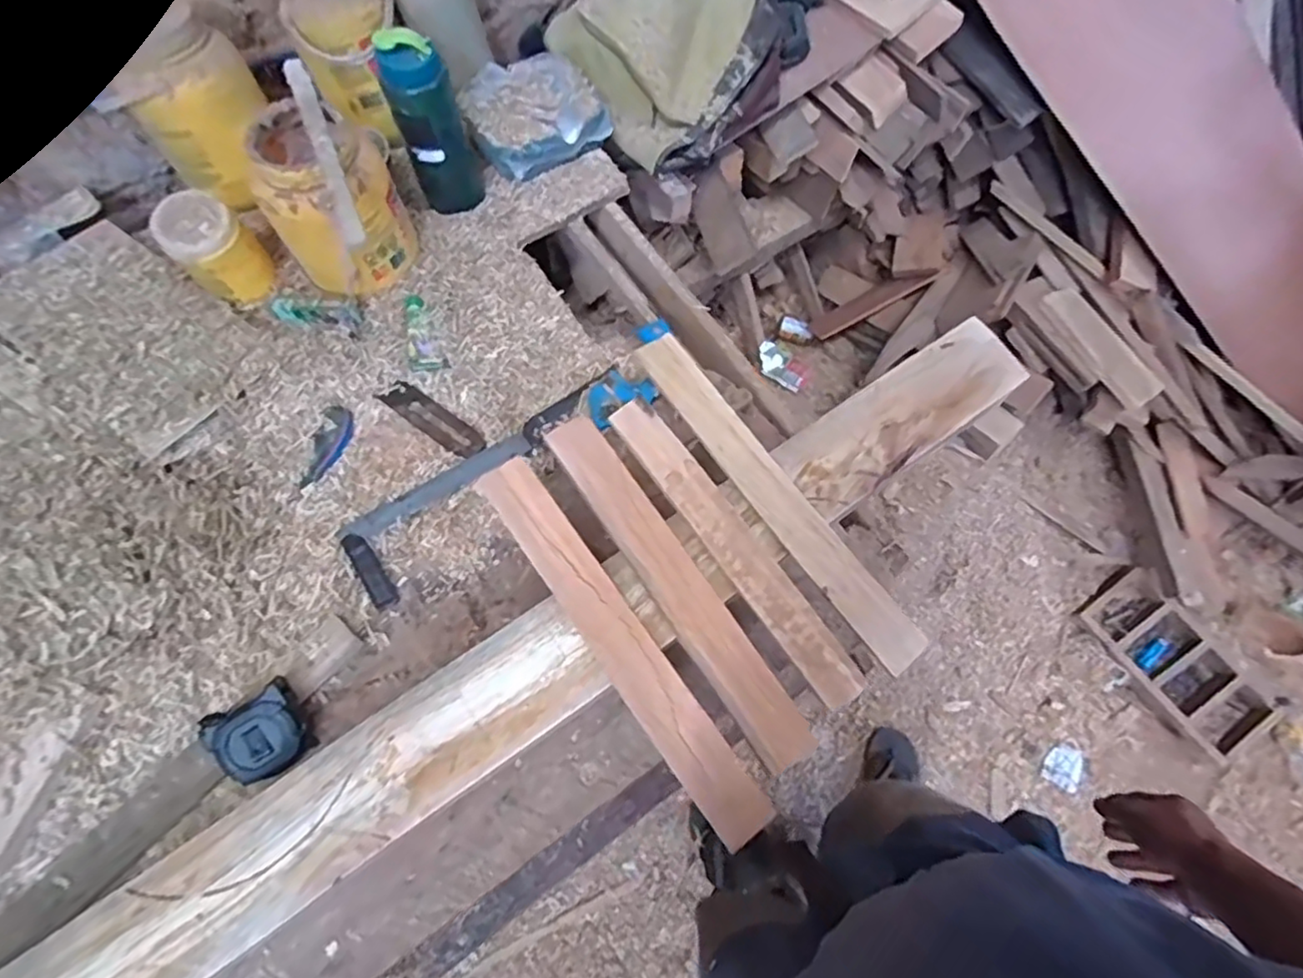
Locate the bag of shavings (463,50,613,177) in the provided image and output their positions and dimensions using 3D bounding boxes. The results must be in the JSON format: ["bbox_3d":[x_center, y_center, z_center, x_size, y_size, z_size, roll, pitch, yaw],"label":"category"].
[{"bbox_3d":[-0.181,-0.577,0.995,0.203,0.082,0.180,-36,68,-13],"label":"bag of shavings"}]

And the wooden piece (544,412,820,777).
[{"bbox_3d":[0.021,0.090,0.644,0.056,0.020,0.401,-32,73,-12],"label":"wooden piece"}]

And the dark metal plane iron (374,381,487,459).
[{"bbox_3d":[-0.287,-0.092,0.846,0.174,0.011,0.044,32,67,22],"label":"dark metal plane iron"}]

